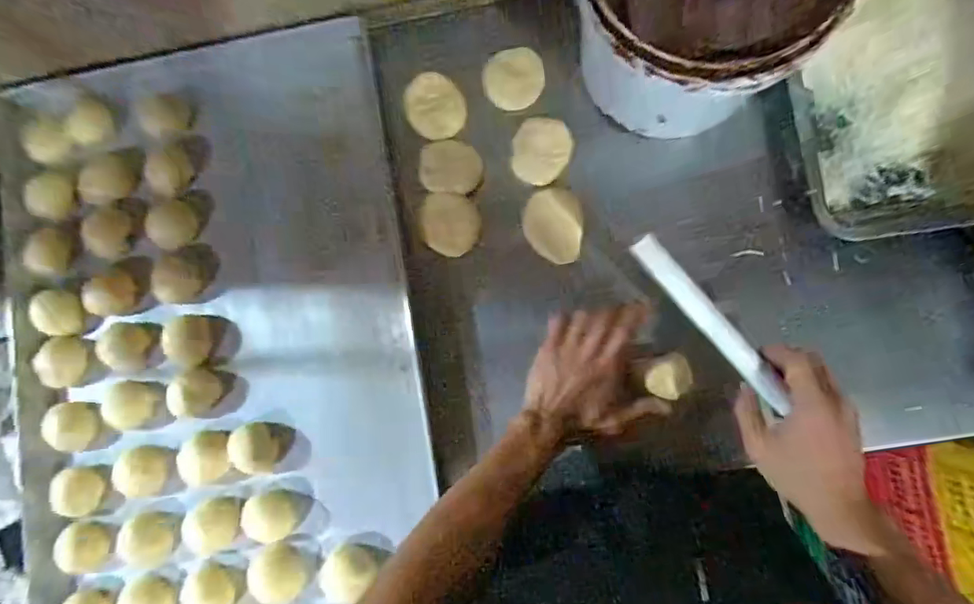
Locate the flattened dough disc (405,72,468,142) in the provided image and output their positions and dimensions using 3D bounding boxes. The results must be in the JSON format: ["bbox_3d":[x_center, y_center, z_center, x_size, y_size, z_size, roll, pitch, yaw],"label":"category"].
[{"bbox_3d":[-0.059,-0.222,0.592,0.062,0.009,0.072,-37,82,1],"label":"flattened dough disc"}]

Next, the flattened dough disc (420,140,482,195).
[{"bbox_3d":[-0.040,-0.150,0.584,0.066,0.015,0.059,-2,84,5],"label":"flattened dough disc"}]

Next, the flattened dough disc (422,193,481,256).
[{"bbox_3d":[-0.039,-0.085,0.577,0.060,0.010,0.066,-1,84,5],"label":"flattened dough disc"}]

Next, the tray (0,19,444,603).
[{"bbox_3d":[-0.304,0.060,0.579,0.462,0.035,0.694,-11,83,4],"label":"tray"}]

